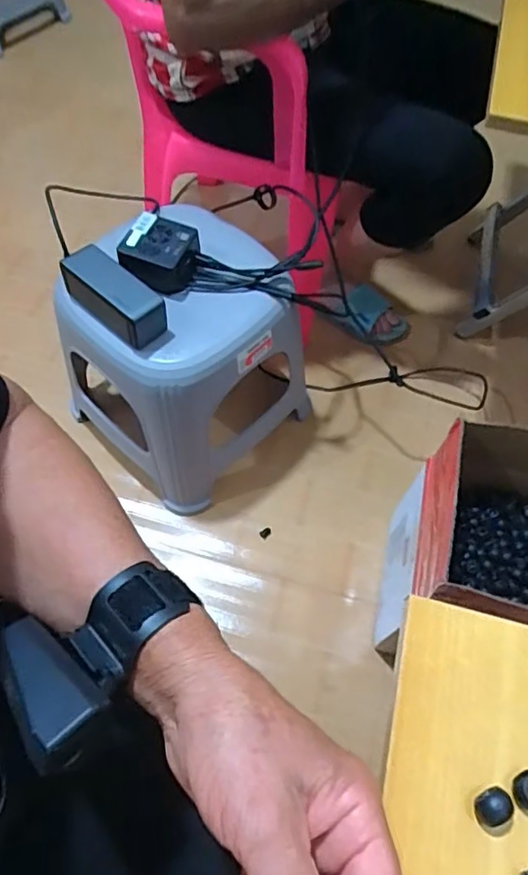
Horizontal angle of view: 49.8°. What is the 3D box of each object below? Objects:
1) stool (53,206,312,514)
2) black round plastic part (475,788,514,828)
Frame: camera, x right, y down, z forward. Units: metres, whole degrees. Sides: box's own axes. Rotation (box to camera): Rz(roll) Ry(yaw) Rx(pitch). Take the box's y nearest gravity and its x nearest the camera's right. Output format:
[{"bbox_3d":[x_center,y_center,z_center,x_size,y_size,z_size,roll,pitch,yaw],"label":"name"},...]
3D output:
[{"bbox_3d":[-0.112,-0.122,0.808,0.272,0.351,0.291,40,68,19],"label":"stool"},{"bbox_3d":[0.112,0.182,0.277,0.017,0.014,0.016,0,61,-1],"label":"black round plastic part"}]

